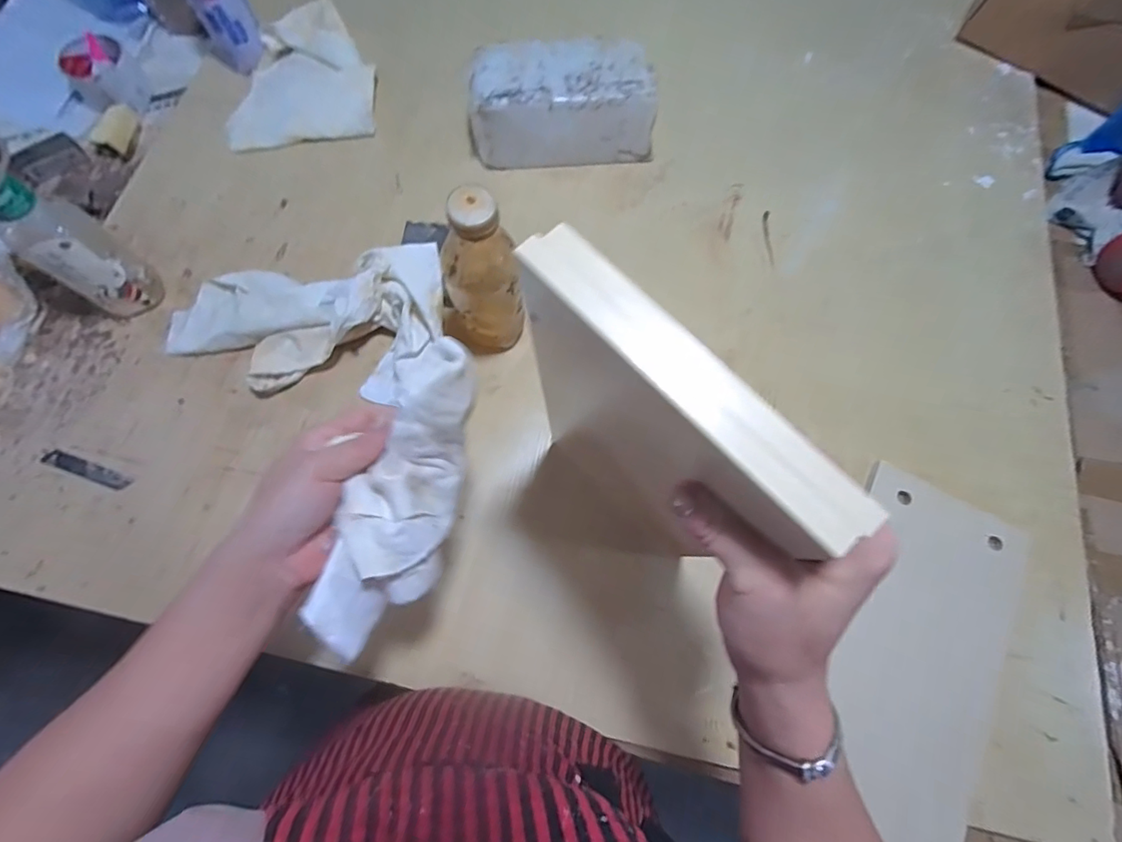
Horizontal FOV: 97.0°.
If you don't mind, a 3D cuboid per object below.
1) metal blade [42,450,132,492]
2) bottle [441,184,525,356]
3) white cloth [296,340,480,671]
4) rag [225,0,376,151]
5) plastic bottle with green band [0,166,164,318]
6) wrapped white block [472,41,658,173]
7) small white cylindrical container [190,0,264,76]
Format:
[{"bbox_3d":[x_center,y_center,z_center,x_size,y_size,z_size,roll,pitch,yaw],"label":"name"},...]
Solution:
[{"bbox_3d":[-0.492,0.050,0.513,0.095,0.004,0.017,19,72,4],"label":"metal blade"},{"bbox_3d":[-0.081,-0.131,0.477,0.081,0.208,0.067,-15,73,-6],"label":"bottle"},{"bbox_3d":[-0.100,0.046,0.323,0.060,0.058,0.197,21,91,5],"label":"white cloth"},{"bbox_3d":[-0.352,-0.461,0.665,0.197,0.042,0.193,-9,73,-5],"label":"rag"},{"bbox_3d":[-0.495,-0.182,0.484,0.075,0.203,0.069,33,74,9],"label":"plastic bottle with green band"},{"bbox_3d":[0.001,-0.390,0.620,0.229,0.104,0.103,-2,72,-2],"label":"wrapped white block"},{"bbox_3d":[-0.436,-0.525,0.640,0.068,0.117,0.066,-30,75,-11],"label":"small white cylindrical container"}]

